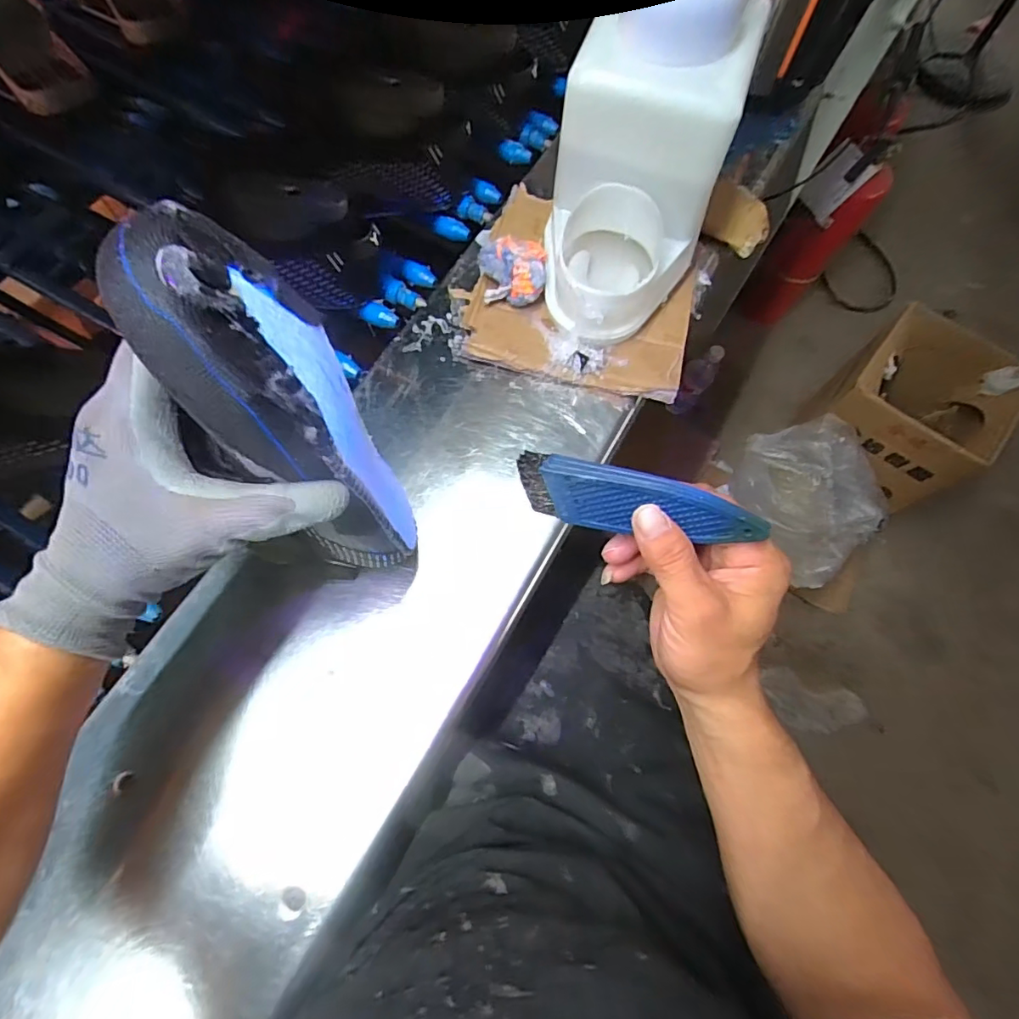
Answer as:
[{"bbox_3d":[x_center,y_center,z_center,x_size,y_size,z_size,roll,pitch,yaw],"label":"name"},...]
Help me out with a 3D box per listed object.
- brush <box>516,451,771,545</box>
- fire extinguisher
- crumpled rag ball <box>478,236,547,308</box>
[{"bbox_3d":[0.067,-0.003,0.288,0.128,0.011,0.035,12,112,16],"label":"brush"},{"bbox_3d":[0.657,-0.594,1.142,0.139,0.473,0.162,37,74,9],"label":"fire extinguisher"},{"bbox_3d":[0.002,-0.222,0.497,0.062,0.037,0.058,3,71,-1],"label":"crumpled rag ball"}]

